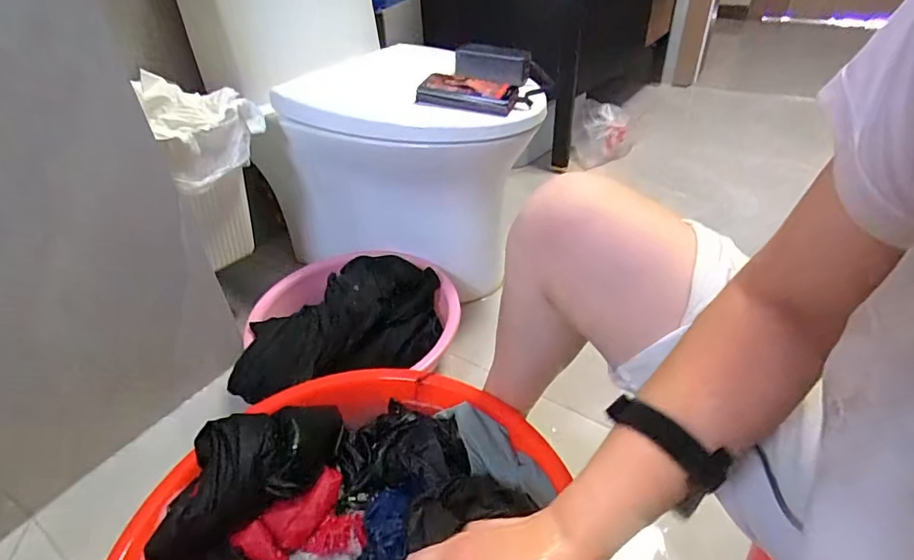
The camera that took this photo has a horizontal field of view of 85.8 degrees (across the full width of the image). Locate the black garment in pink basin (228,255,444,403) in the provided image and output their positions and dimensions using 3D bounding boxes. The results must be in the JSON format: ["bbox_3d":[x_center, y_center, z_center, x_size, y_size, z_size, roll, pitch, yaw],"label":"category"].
[{"bbox_3d":[-0.197,0.065,0.881,0.342,0.120,0.214,-14,39,-14],"label":"black garment in pink basin"}]

